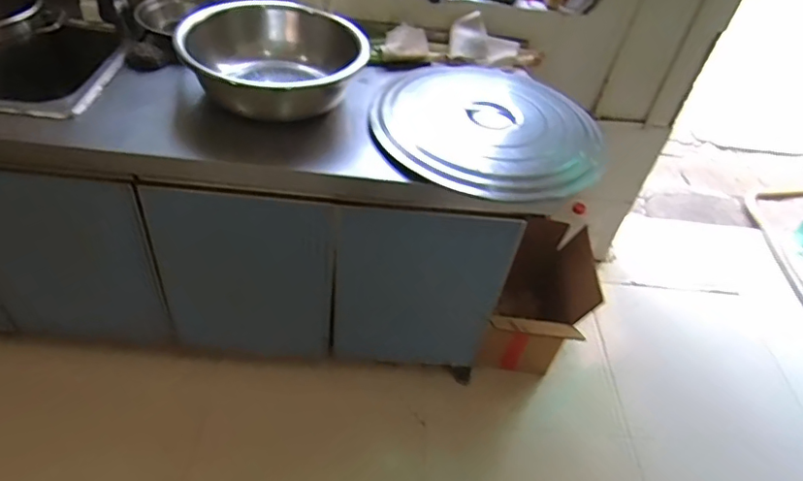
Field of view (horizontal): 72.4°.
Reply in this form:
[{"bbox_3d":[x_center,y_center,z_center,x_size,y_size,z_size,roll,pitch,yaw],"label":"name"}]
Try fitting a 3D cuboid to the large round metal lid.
[{"bbox_3d":[0.207,-0.280,1.363,0.580,0.098,0.565,-11,48,-17],"label":"large round metal lid"}]

